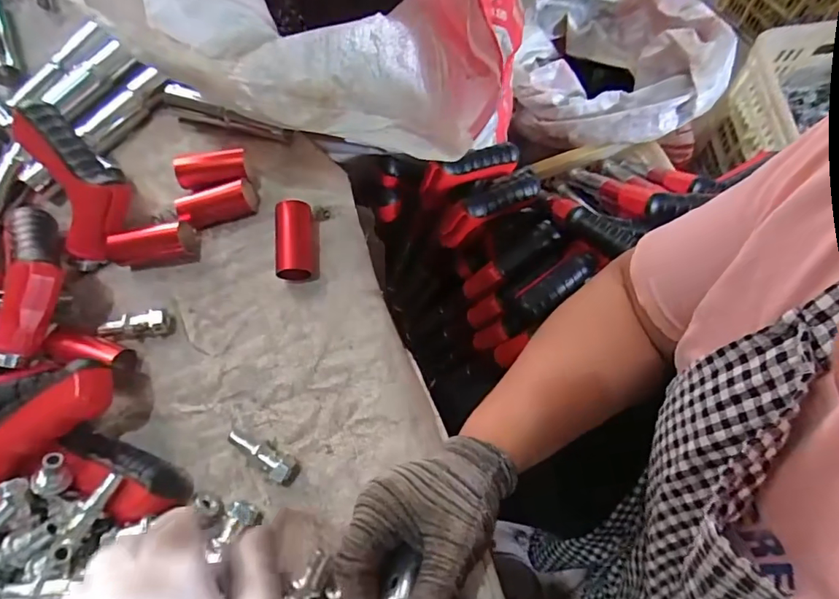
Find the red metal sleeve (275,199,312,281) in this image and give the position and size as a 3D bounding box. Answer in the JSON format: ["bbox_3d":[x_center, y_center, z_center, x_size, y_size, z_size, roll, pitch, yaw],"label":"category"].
[{"bbox_3d":[-0.105,-0.047,0.409,0.031,0.032,0.060,-6,70,1],"label":"red metal sleeve"}]

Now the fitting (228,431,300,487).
[{"bbox_3d":[-0.114,0.114,0.362,0.055,0.015,0.017,31,75,13],"label":"fitting"}]

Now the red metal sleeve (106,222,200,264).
[{"bbox_3d":[-0.224,-0.045,0.416,0.068,0.027,0.029,-15,70,-2],"label":"red metal sleeve"}]

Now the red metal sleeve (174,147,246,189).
[{"bbox_3d":[-0.183,-0.111,0.436,0.060,0.031,0.026,-7,70,1],"label":"red metal sleeve"}]

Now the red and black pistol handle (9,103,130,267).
[{"bbox_3d":[-0.287,-0.103,0.414,0.067,0.042,0.147,-27,93,-14],"label":"red and black pistol handle"}]

